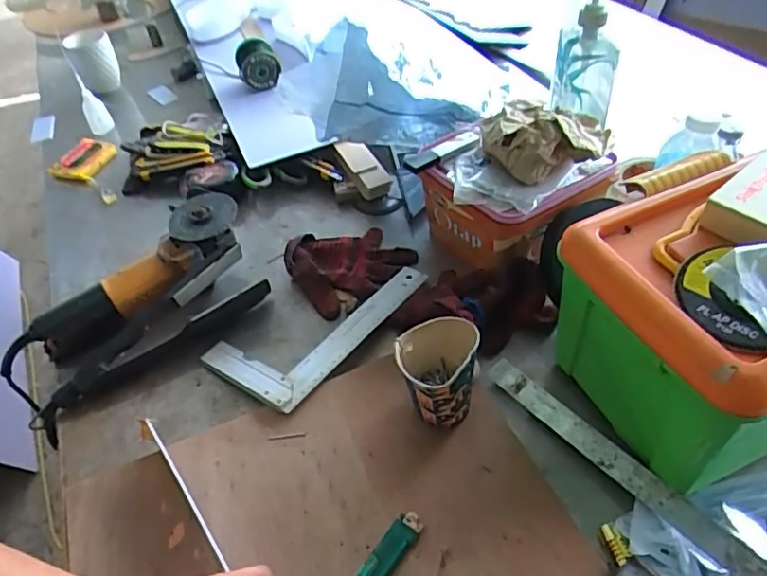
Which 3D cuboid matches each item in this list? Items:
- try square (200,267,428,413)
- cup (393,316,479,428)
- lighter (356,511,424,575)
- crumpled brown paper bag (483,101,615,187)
[{"bbox_3d":[-0.076,0.031,0.692,0.141,0.017,0.255,27,58,30],"label":"try square"},{"bbox_3d":[0.053,0.089,0.558,0.076,0.095,0.075,-4,47,4],"label":"cup"},{"bbox_3d":[0.002,0.227,0.487,0.023,0.013,0.078,28,58,30],"label":"lighter"},{"bbox_3d":[0.190,-0.178,0.661,0.138,0.058,0.097,-9,47,2],"label":"crumpled brown paper bag"}]

